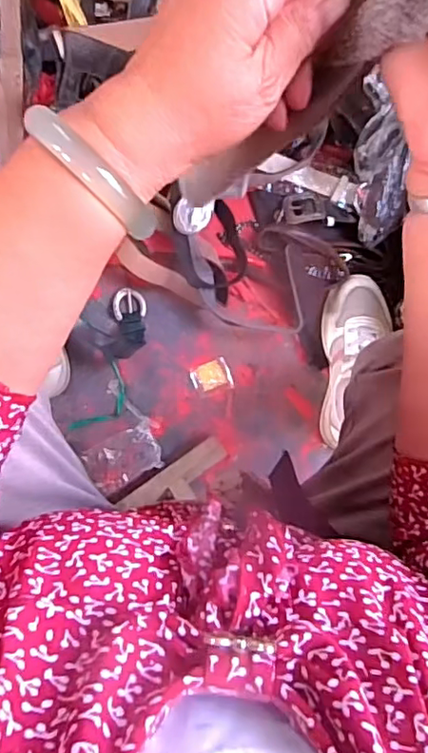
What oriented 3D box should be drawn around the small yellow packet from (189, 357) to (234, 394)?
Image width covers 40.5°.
[{"bbox_3d":[-0.003,0.002,0.826,0.055,0.008,0.044,-22,96,-2],"label":"small yellow packet"}]

